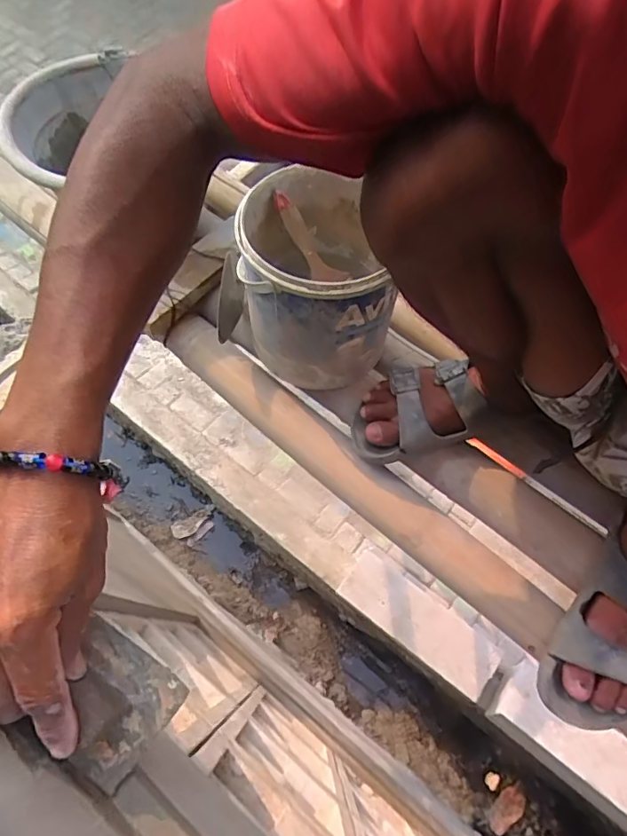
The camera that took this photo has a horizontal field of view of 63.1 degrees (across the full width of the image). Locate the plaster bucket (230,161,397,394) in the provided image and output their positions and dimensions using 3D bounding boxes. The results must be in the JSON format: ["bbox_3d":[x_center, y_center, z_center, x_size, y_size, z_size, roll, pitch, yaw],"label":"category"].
[{"bbox_3d":[0.005,-0.153,0.581,0.163,0.178,0.177,-4,67,-3],"label":"plaster bucket"}]

